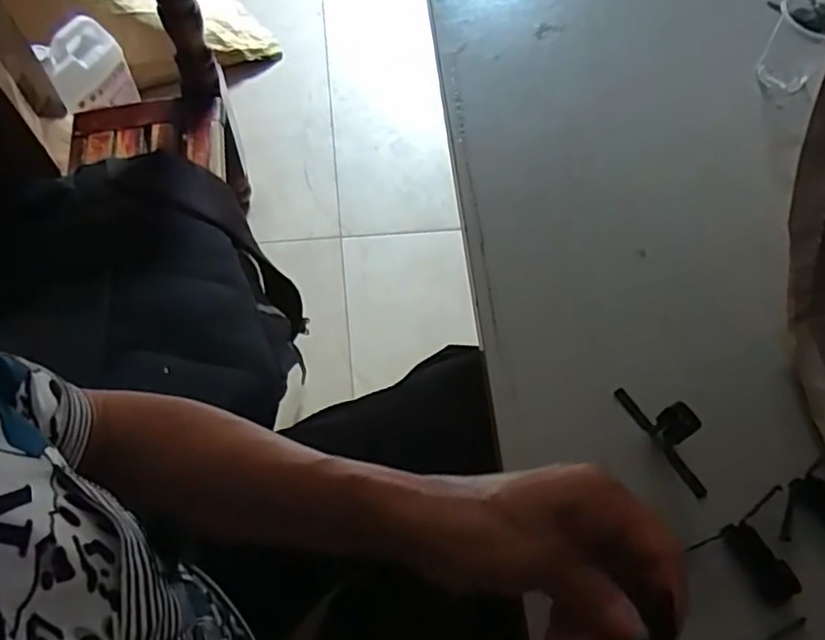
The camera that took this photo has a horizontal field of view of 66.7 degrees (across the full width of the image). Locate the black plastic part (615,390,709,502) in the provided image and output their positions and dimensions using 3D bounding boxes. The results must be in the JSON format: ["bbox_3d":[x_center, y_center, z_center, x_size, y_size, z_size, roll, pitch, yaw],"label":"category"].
[{"bbox_3d":[0.165,0.071,0.399,0.013,0.047,0.081,-35,69,-19],"label":"black plastic part"}]

